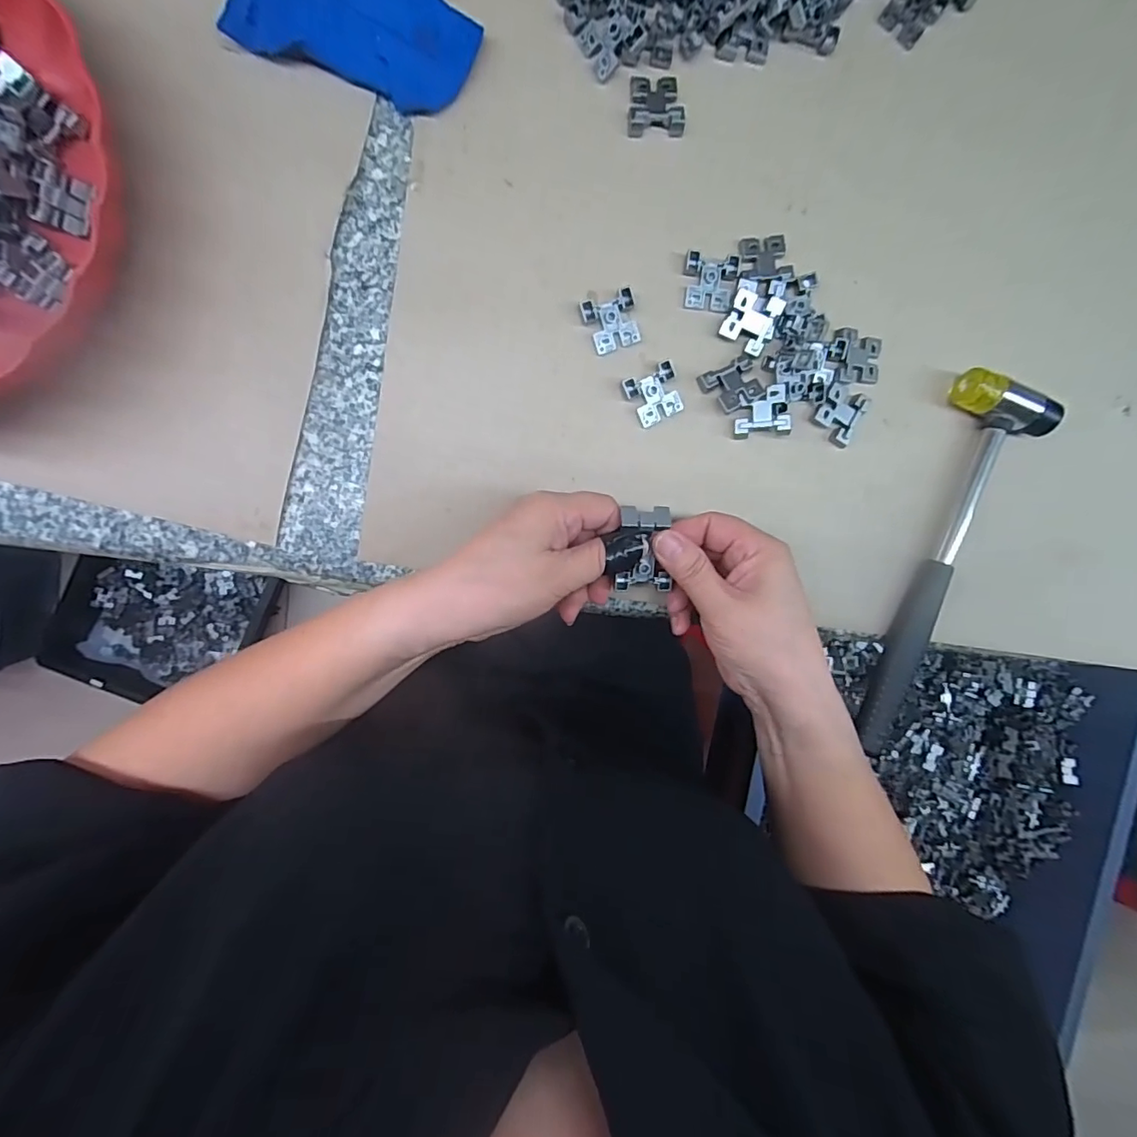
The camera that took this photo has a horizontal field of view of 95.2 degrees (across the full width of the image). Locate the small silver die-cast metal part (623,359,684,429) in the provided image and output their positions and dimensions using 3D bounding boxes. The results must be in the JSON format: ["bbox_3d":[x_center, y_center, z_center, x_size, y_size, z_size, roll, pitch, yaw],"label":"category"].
[{"bbox_3d":[0.052,-0.104,0.312,0.033,0.006,0.030,-28,98,-3],"label":"small silver die-cast metal part"}]

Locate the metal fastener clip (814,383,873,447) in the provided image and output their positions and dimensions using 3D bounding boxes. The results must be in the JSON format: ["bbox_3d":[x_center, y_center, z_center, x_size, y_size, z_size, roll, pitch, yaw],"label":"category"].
[{"bbox_3d":[0.169,-0.097,0.325,0.027,0.008,0.033,28,92,-8],"label":"metal fastener clip"}]

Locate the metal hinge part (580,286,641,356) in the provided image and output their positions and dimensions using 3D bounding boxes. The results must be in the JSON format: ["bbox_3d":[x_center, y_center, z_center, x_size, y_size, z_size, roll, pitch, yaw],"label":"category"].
[{"bbox_3d":[0.026,-0.146,0.307,0.031,0.009,0.030,-24,98,-4],"label":"metal hinge part"}]

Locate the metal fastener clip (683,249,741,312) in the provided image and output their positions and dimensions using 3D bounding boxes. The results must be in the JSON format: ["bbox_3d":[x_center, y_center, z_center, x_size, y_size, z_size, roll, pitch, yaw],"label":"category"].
[{"bbox_3d":[0.085,-0.171,0.311,0.031,0.006,0.032,3,95,-7],"label":"metal fastener clip"}]

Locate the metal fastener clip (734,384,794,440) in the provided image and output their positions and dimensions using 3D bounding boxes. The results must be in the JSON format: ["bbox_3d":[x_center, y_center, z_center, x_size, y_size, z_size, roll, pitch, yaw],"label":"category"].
[{"bbox_3d":[0.117,-0.095,0.313,0.032,0.006,0.029,-3,85,13],"label":"metal fastener clip"}]

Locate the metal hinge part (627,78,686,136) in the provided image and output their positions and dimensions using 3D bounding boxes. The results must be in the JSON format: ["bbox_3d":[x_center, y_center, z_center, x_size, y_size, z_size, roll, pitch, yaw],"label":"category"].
[{"bbox_3d":[0.052,-0.272,0.304,0.033,0.006,0.032,1,95,-7],"label":"metal hinge part"}]

